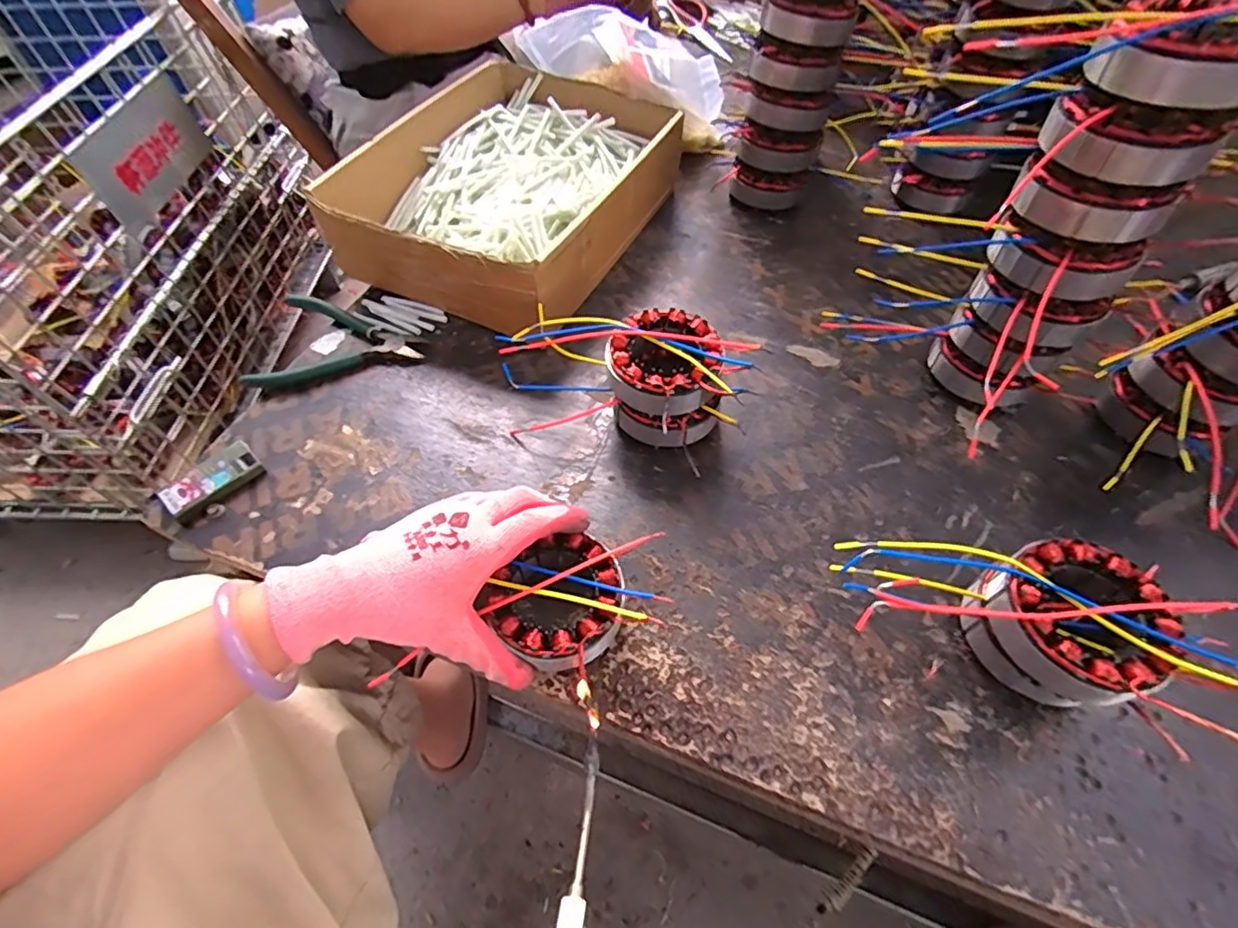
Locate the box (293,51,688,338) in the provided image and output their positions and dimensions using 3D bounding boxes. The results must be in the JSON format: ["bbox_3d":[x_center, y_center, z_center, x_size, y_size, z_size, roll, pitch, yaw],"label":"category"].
[{"bbox_3d":[-0.106,-0.282,0.604,0.247,0.088,0.327,21,57,14],"label":"box"}]

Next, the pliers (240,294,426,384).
[{"bbox_3d":[-0.246,-0.108,0.523,0.132,0.018,0.108,1,54,1],"label":"pliers"}]

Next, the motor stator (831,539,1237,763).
[{"bbox_3d":[0.236,0.095,0.350,0.214,0.078,0.089,7,54,4],"label":"motor stator"}]

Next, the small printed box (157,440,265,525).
[{"bbox_3d":[-0.308,0.013,0.443,0.037,0.014,0.067,32,60,21],"label":"small printed box"}]

